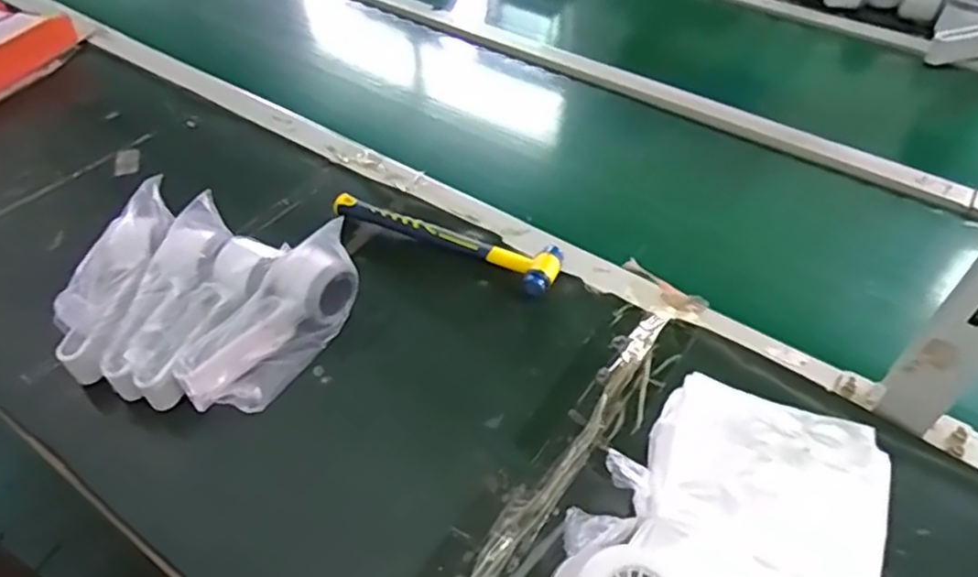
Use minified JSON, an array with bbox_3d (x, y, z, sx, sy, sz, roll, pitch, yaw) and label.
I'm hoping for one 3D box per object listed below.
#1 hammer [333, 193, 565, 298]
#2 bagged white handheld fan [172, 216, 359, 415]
[{"bbox_3d":[-0.042,-0.057,0.668,0.241,0.029,0.060,23,52,19],"label":"hammer"},{"bbox_3d":[-0.184,0.028,0.559,0.062,0.089,0.170,27,53,21],"label":"bagged white handheld fan"}]

